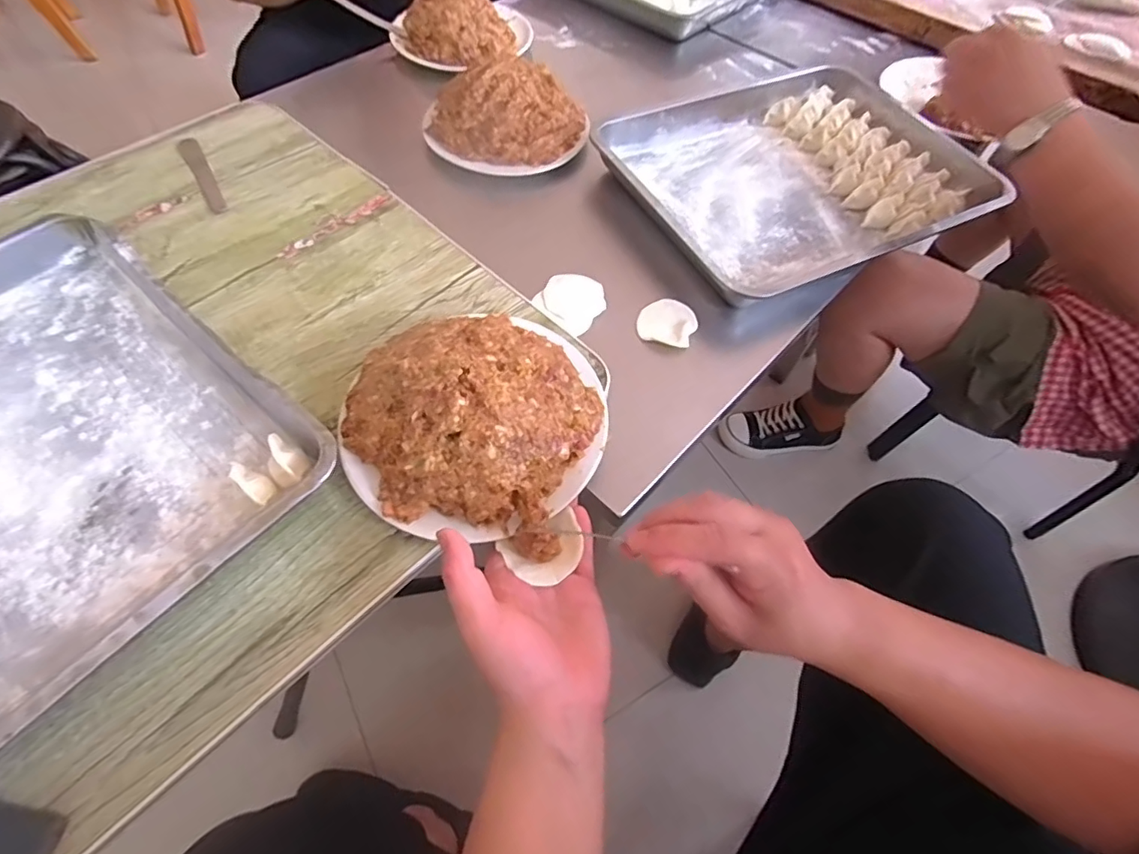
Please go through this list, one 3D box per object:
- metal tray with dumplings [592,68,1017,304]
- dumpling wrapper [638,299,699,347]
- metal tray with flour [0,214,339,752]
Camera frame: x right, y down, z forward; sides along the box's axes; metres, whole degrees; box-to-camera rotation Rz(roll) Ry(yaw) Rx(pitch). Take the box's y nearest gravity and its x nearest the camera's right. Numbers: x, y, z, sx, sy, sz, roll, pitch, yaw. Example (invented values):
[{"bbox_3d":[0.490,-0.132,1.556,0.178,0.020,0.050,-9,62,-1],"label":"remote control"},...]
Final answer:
[{"bbox_3d":[0.294,-0.331,0.709,0.464,0.063,0.346,-23,63,-16],"label":"metal tray with dumplings"},{"bbox_3d":[0.105,-0.112,0.574,0.062,0.010,0.059,2,59,-3],"label":"dumpling wrapper"},{"bbox_3d":[-0.440,0.015,0.422,0.434,0.052,0.323,37,63,17],"label":"metal tray with flour"}]

